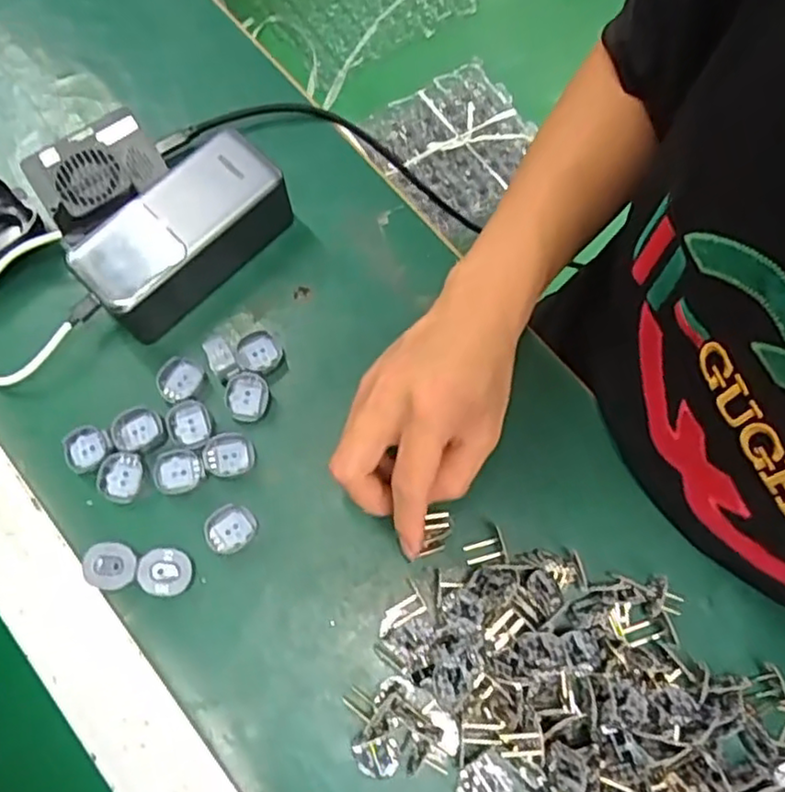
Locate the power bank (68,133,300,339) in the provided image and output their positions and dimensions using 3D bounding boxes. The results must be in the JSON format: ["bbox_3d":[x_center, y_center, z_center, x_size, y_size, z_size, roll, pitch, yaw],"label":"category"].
[{"bbox_3d":[-0.127,-0.098,0.415,0.127,0.050,0.059,-42,79,-12],"label":"power bank"}]

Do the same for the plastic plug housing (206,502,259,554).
[{"bbox_3d":[-0.094,0.077,0.391,0.029,0.006,0.026,-40,78,-12],"label":"plastic plug housing"}]

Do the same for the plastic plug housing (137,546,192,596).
[{"bbox_3d":[-0.128,0.099,0.379,0.027,0.015,0.026,0,74,-1],"label":"plastic plug housing"}]

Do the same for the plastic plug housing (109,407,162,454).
[{"bbox_3d":[-0.153,0.020,0.402,0.028,0.006,0.025,-30,76,-9],"label":"plastic plug housing"}]

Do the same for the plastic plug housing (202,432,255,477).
[{"bbox_3d":[-0.097,0.035,0.398,0.029,0.005,0.025,-14,74,-5],"label":"plastic plug housing"}]

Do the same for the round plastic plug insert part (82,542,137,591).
[{"bbox_3d":[-0.158,0.096,0.379,0.028,0.015,0.025,5,74,0],"label":"round plastic plug insert part"}]

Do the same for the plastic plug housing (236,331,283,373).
[{"bbox_3d":[-0.082,-0.027,0.416,0.027,0.009,0.025,0,74,-1],"label":"plastic plug housing"}]

